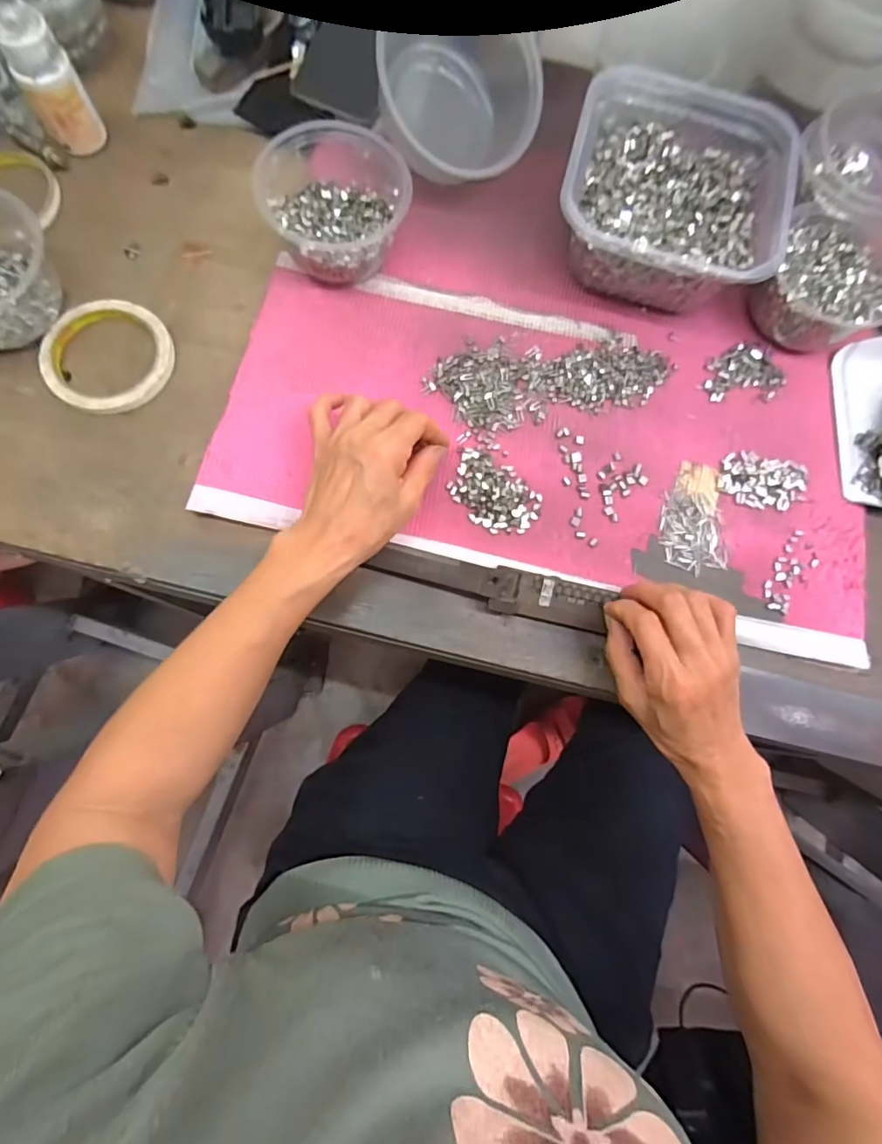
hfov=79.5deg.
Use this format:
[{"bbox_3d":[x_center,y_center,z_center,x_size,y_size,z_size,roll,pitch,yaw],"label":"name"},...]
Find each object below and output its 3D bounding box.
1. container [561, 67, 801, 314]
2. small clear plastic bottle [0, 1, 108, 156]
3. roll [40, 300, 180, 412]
[{"bbox_3d":[0.188,-0.309,0.438,0.171,0.064,0.170,16,77,0],"label":"container"},{"bbox_3d":[-0.318,-0.397,0.435,0.044,0.085,0.040,1,77,-4],"label":"small clear plastic bottle"},{"bbox_3d":[-0.267,-0.174,0.422,0.097,0.011,0.096,1,77,-4],"label":"roll"}]

